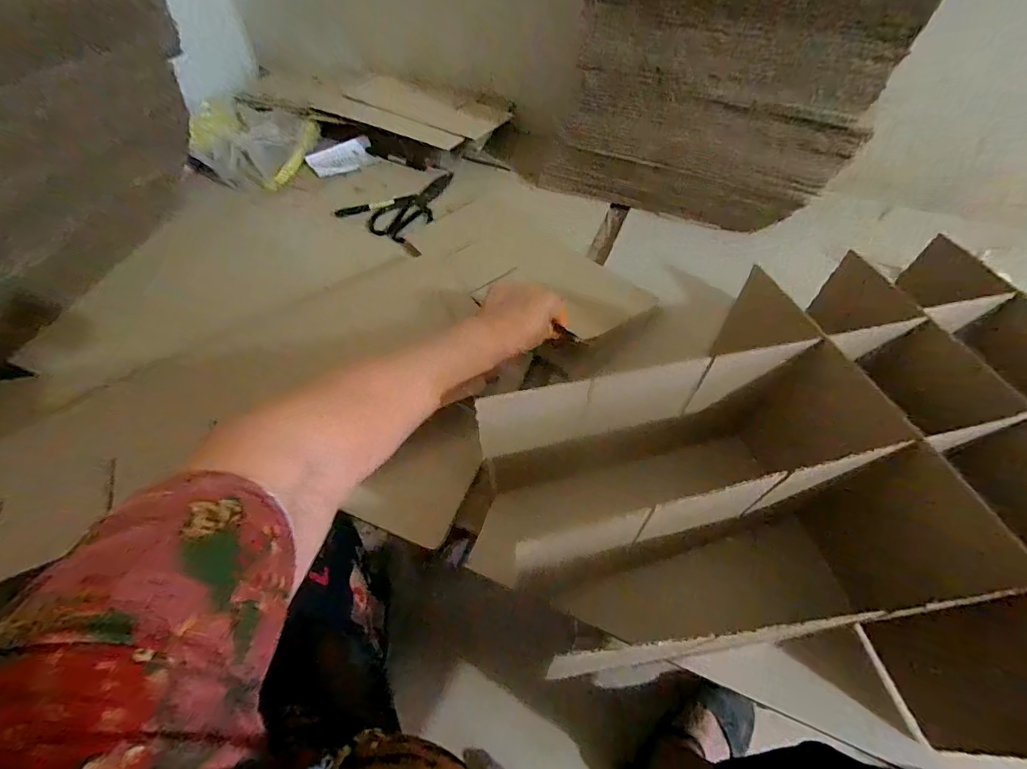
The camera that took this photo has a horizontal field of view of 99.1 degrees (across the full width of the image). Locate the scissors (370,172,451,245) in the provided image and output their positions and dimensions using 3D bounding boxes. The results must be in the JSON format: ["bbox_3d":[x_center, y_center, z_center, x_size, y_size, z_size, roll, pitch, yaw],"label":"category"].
[{"bbox_3d":[-0.159,-0.302,0.737,0.092,0.007,0.192,29,61,20],"label":"scissors"}]

